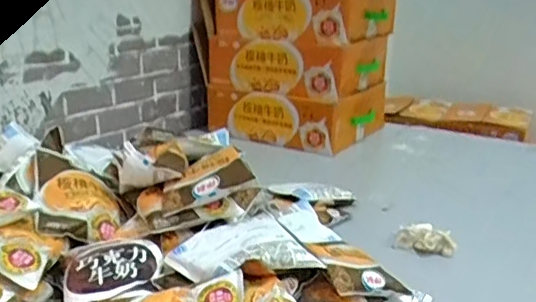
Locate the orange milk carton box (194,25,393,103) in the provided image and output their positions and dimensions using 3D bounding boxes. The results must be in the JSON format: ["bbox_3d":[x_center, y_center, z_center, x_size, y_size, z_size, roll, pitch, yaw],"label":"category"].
[{"bbox_3d":[0.048,-0.196,1.219,0.343,0.111,0.228,15,22,36],"label":"orange milk carton box"}]

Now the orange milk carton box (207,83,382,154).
[{"bbox_3d":[0.072,-0.093,1.258,0.316,0.103,0.268,12,21,31],"label":"orange milk carton box"}]

